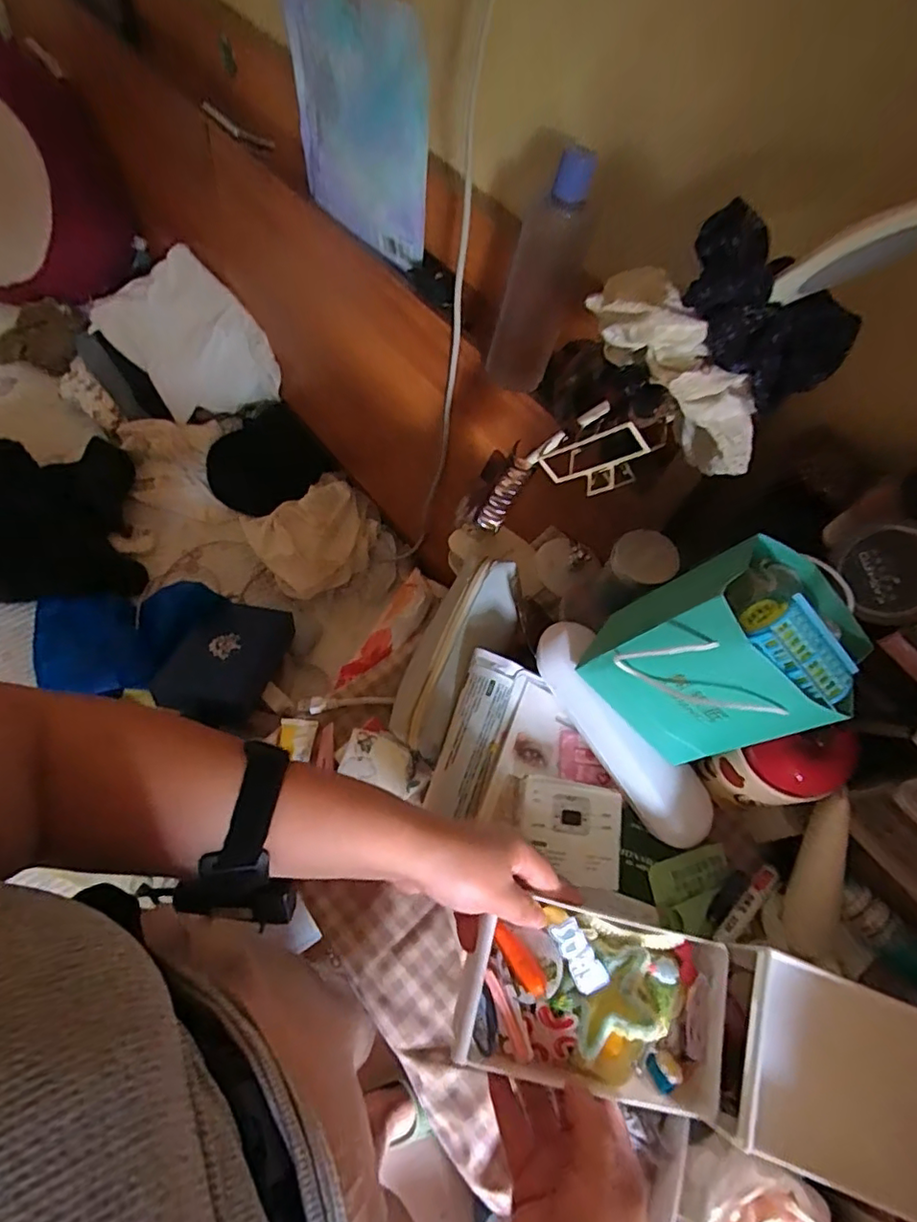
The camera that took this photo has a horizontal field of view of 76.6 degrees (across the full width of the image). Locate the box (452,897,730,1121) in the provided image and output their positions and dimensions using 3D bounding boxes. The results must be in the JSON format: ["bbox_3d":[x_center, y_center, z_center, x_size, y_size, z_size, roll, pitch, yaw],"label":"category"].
[{"bbox_3d":[0.091,0.253,0.377,0.172,0.049,0.098,13,63,2],"label":"box"}]

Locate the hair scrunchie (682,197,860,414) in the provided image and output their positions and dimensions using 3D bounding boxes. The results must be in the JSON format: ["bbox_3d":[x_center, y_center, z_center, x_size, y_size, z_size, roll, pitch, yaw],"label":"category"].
[{"bbox_3d":[0.186,-0.178,0.352,0.108,0.069,0.063,23,63,8],"label":"hair scrunchie"}]

